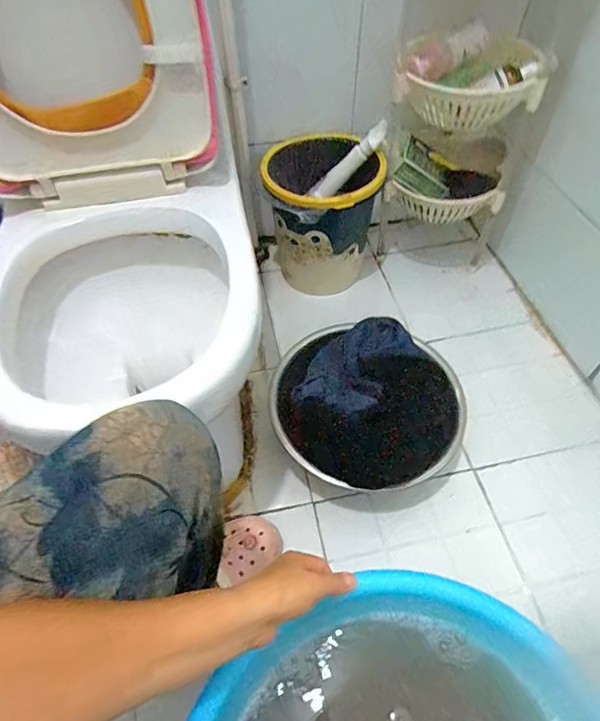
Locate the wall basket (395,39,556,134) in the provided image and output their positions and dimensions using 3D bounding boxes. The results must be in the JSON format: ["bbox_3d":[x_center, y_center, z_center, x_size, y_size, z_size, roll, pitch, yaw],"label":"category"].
[{"bbox_3d":[0.299,-0.489,0.818,0.263,0.108,0.147,13,54,9],"label":"wall basket"}]

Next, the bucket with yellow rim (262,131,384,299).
[{"bbox_3d":[0.050,-0.314,1.030,0.242,0.281,0.244,6,54,4],"label":"bucket with yellow rim"}]

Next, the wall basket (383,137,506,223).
[{"bbox_3d":[0.314,-0.393,0.982,0.244,0.116,0.148,10,54,7],"label":"wall basket"}]

